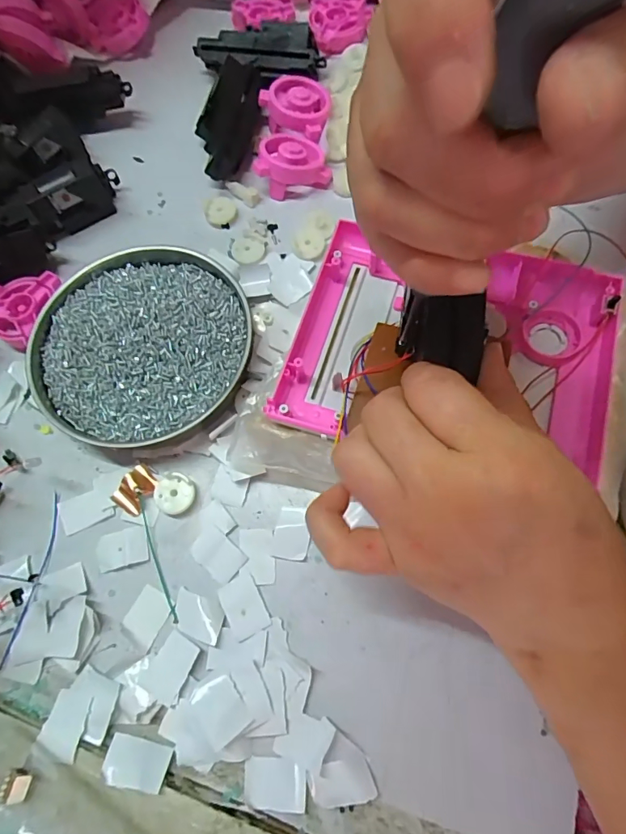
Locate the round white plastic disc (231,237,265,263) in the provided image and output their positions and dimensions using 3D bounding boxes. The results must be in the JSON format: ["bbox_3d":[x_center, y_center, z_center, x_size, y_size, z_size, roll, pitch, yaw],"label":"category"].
[{"bbox_3d":[-0.046,-0.117,0.324,0.023,0.005,0.020,10,71,7],"label":"round white plastic disc"}]

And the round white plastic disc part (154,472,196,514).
[{"bbox_3d":[-0.080,0.044,0.265,0.023,0.007,0.023,-1,70,4],"label":"round white plastic disc part"}]

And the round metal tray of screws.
[{"bbox_3d":[-0.108,-0.047,0.291,0.125,0.022,0.136,-1,70,4],"label":"round metal tray of screws"}]

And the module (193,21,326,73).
[{"bbox_3d":[-0.045,-0.296,0.364,0.102,0.029,0.024,7,71,7],"label":"module"}]

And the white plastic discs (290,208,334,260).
[{"bbox_3d":[-0.001,-0.130,0.326,0.025,0.006,0.043,22,73,11],"label":"white plastic discs"}]

